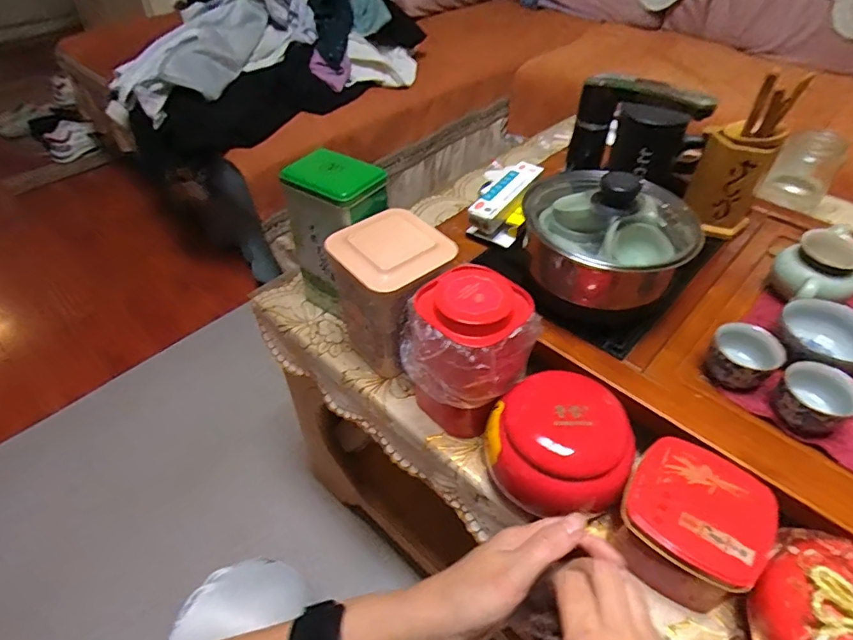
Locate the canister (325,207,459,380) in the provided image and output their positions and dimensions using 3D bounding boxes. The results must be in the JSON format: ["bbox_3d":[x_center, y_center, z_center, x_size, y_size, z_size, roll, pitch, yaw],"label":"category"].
[{"bbox_3d":[-0.037,-0.025,0.521,0.101,0.145,0.110,-27,52,-24],"label":"canister"}]

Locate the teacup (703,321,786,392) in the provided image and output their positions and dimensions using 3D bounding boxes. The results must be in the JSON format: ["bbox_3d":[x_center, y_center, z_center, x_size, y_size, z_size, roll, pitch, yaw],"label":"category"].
[{"bbox_3d":[0.289,0.037,0.456,0.049,0.046,0.057,-33,54,-29],"label":"teacup"}]

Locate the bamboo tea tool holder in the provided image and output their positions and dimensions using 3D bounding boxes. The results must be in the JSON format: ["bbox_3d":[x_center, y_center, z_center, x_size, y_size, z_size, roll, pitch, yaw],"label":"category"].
[{"bbox_3d":[0.359,-0.191,0.576,0.081,0.167,0.064,28,51,24],"label":"bamboo tea tool holder"}]

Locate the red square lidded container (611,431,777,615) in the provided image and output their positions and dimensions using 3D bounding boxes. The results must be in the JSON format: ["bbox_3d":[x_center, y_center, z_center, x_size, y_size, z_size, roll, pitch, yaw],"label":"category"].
[{"bbox_3d":[0.206,0.159,0.400,0.105,0.066,0.099,28,51,24],"label":"red square lidded container"}]

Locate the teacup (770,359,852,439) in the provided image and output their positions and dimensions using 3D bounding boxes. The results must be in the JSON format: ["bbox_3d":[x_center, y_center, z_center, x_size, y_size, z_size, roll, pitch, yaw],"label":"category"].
[{"bbox_3d":[0.329,0.069,0.422,0.045,0.047,0.055,-23,50,-22],"label":"teacup"}]

